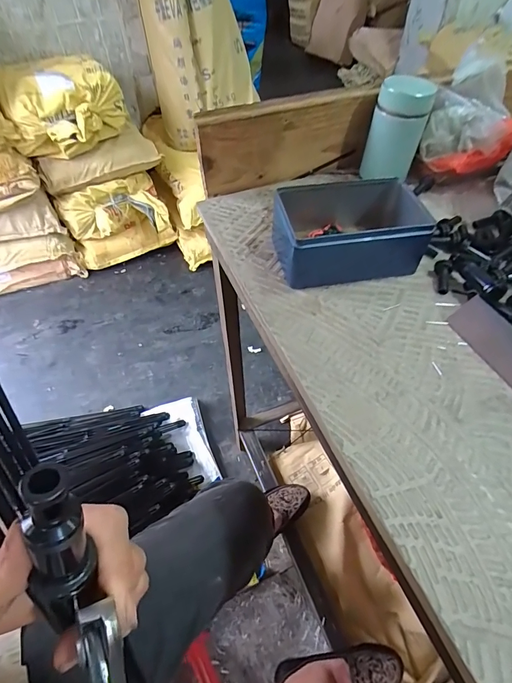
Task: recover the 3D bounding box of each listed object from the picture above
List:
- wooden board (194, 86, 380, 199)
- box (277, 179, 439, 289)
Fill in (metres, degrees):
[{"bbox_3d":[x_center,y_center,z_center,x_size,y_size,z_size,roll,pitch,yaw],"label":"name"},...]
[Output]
[{"bbox_3d":[0.041,-0.252,0.483,0.227,0.102,0.017,-15,54,-12],"label":"wooden board"},{"bbox_3d":[0.097,-0.117,0.403,0.146,0.060,0.103,-7,53,-6],"label":"box"}]

